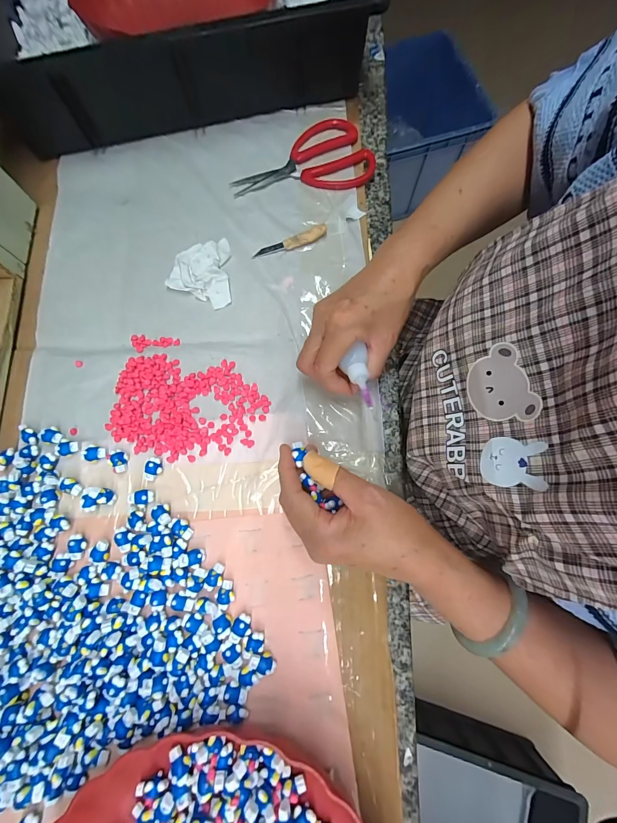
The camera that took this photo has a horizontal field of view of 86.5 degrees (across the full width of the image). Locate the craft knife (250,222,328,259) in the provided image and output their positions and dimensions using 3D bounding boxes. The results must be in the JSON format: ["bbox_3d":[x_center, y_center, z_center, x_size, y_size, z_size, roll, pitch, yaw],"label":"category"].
[{"bbox_3d":[-0.020,-0.184,0.354,0.083,0.011,0.014,-17,76,-4],"label":"craft knife"}]

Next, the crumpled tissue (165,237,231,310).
[{"bbox_3d":[-0.117,-0.149,0.351,0.064,0.012,0.076,-3,76,0],"label":"crumpled tissue"}]

